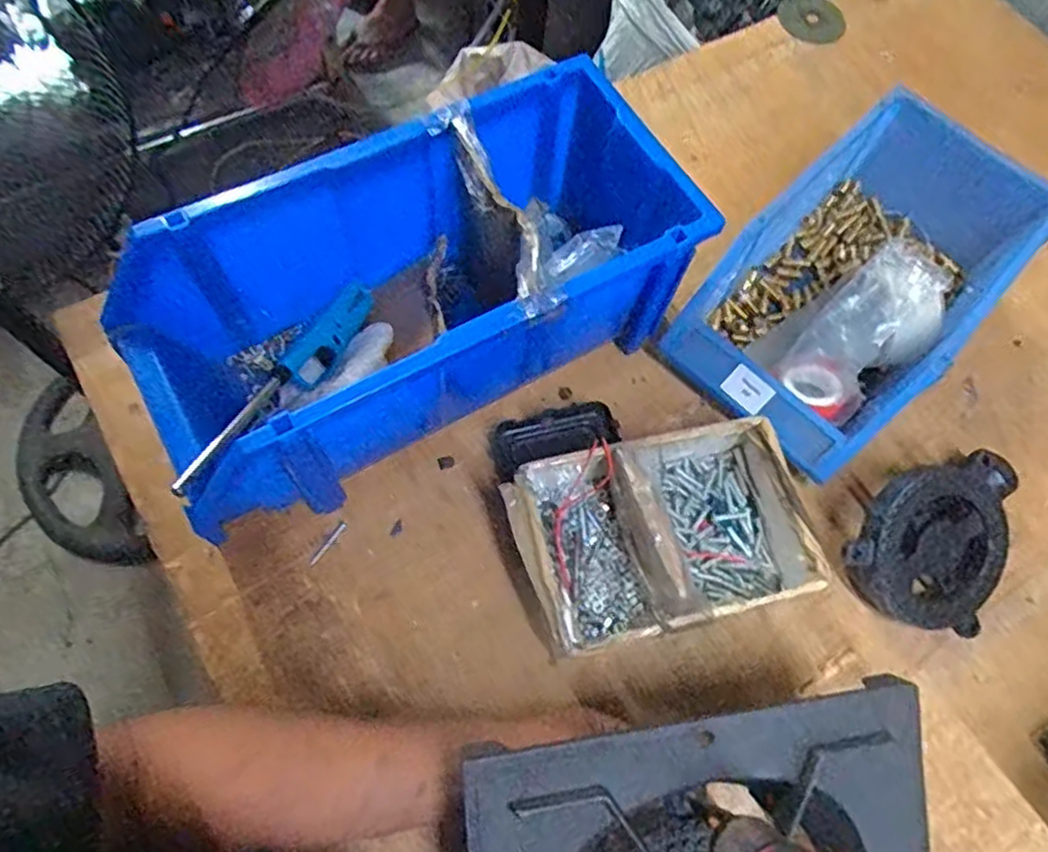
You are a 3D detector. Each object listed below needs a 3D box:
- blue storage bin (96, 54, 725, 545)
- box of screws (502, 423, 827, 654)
[{"bbox_3d":[-0.091,-0.105,0.579,0.450,0.183,0.200,-28,72,-14],"label":"blue storage bin"},{"bbox_3d":[0.111,0.088,0.561,0.227,0.090,0.147,-12,69,-8],"label":"box of screws"}]

